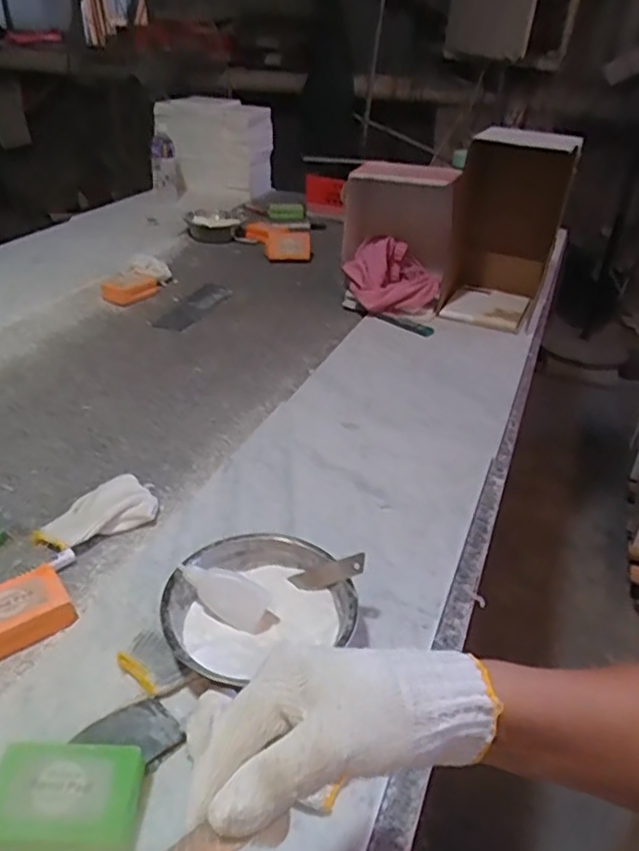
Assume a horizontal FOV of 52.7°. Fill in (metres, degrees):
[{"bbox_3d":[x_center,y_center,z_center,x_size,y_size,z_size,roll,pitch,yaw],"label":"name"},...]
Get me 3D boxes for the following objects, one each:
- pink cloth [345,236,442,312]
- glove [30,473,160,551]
[{"bbox_3d":[0.132,-0.281,1.225,0.163,0.119,0.120,-7,34,-13],"label":"pink cloth"},{"bbox_3d":[-0.239,0.093,0.694,0.130,0.023,0.073,-23,40,-32],"label":"glove"}]

